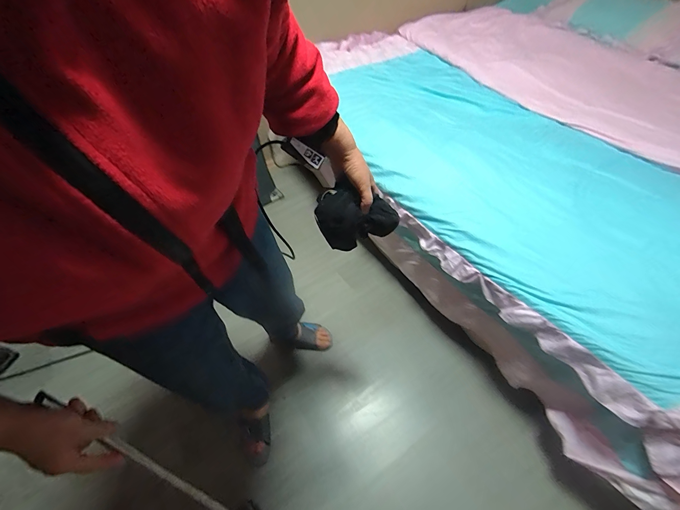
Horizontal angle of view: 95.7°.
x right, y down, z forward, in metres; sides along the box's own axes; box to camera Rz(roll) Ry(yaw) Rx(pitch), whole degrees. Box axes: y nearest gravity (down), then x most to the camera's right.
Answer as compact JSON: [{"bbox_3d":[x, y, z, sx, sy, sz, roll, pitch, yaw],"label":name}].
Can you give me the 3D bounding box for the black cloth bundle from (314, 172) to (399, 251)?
[{"bbox_3d":[0.034,-0.070,0.581,0.148,0.109,0.084,-4,53,0],"label":"black cloth bundle"}]

